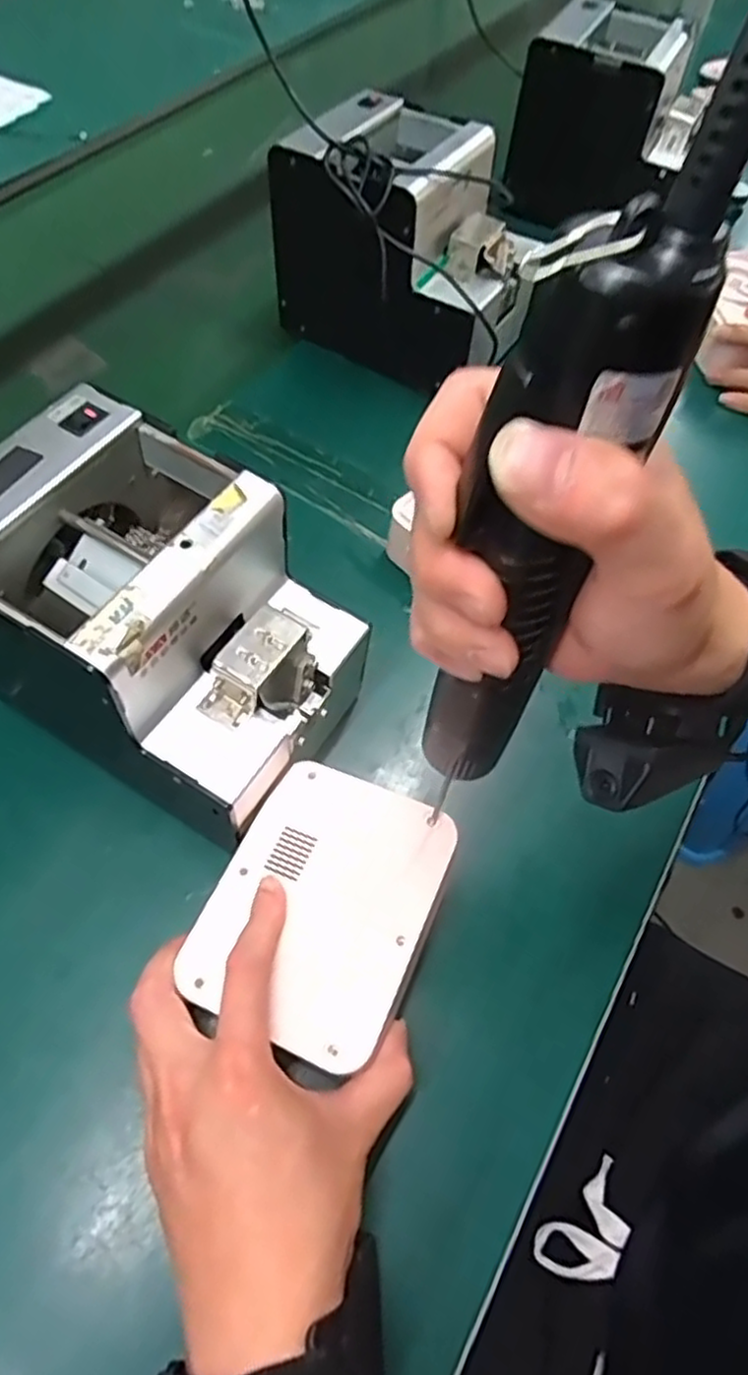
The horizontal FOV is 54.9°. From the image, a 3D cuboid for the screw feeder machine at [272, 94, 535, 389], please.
[{"bbox_3d":[0.032,-0.347,0.572,0.183,0.149,0.134,36,64,17],"label":"screw feeder machine"}]

